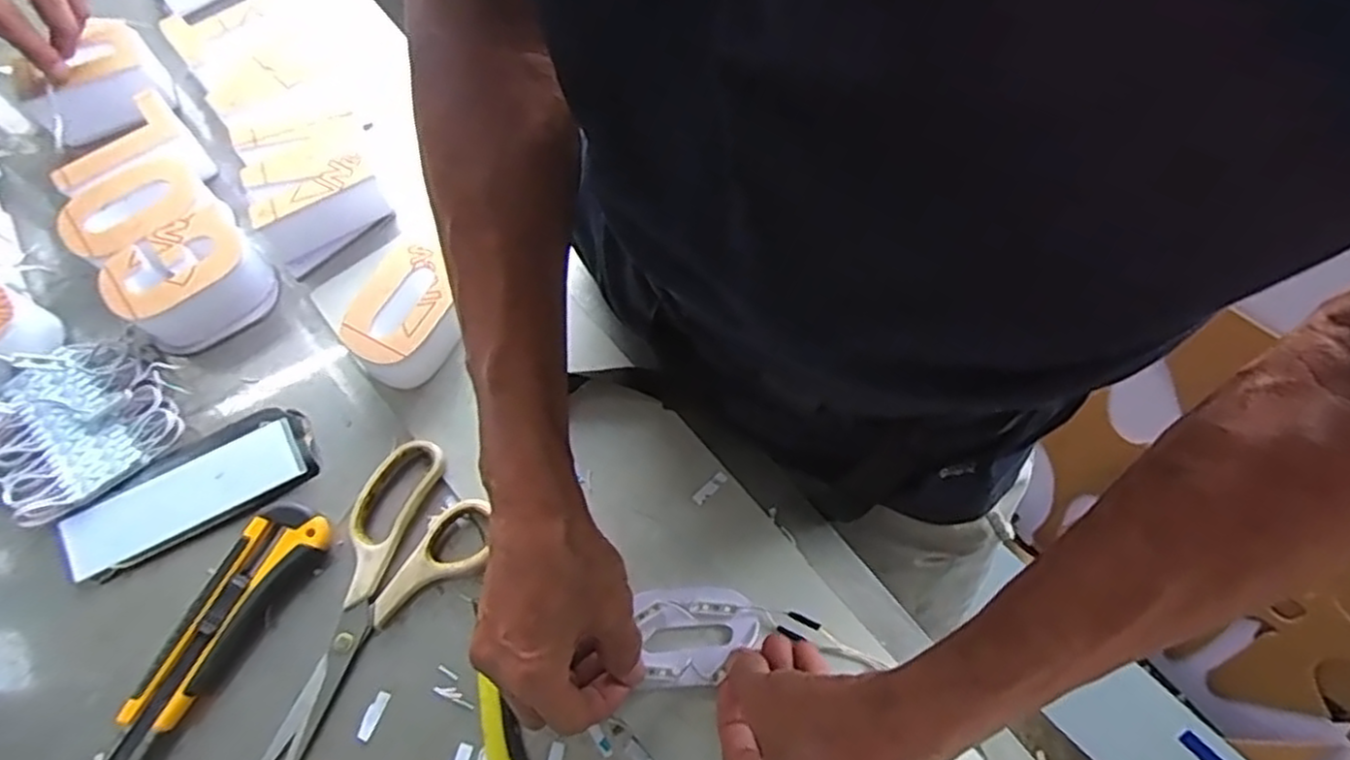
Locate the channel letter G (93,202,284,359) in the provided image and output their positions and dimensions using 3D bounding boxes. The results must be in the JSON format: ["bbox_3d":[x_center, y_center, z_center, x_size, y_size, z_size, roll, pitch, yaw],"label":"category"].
[{"bbox_3d":[-0.310,-0.063,0.467,0.062,0.046,0.085,39,73,13],"label":"channel letter G"}]

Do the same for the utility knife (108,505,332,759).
[{"bbox_3d":[-0.256,0.141,0.402,0.040,0.019,0.152,30,71,10],"label":"utility knife"}]

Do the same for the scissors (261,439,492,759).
[{"bbox_3d":[-0.183,0.125,0.415,0.083,0.014,0.180,34,72,11],"label":"scissors"}]

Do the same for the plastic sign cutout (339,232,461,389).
[{"bbox_3d":[-0.167,-0.041,0.461,0.054,0.048,0.085,19,70,6],"label":"plastic sign cutout"}]

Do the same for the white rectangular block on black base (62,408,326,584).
[{"bbox_3d":[-0.291,0.067,0.435,0.140,0.012,0.054,-27,72,-11],"label":"white rectangular block on black base"}]

